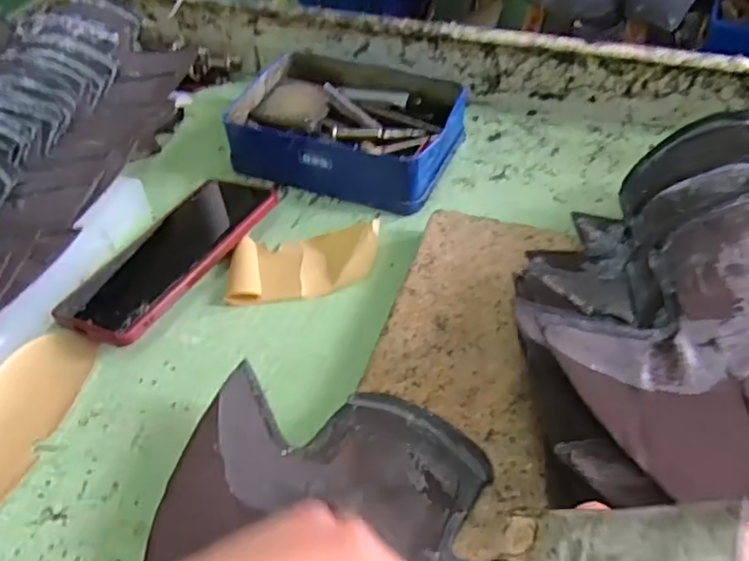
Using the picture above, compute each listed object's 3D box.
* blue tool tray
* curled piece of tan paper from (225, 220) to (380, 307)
[{"bbox_3d":[-0.021,-0.132,0.536,0.179,0.044,0.146,12,48,15],"label":"blue tool tray"},{"bbox_3d":[-0.051,-0.017,0.454,0.108,0.022,0.060,-10,46,-5],"label":"curled piece of tan paper"}]

